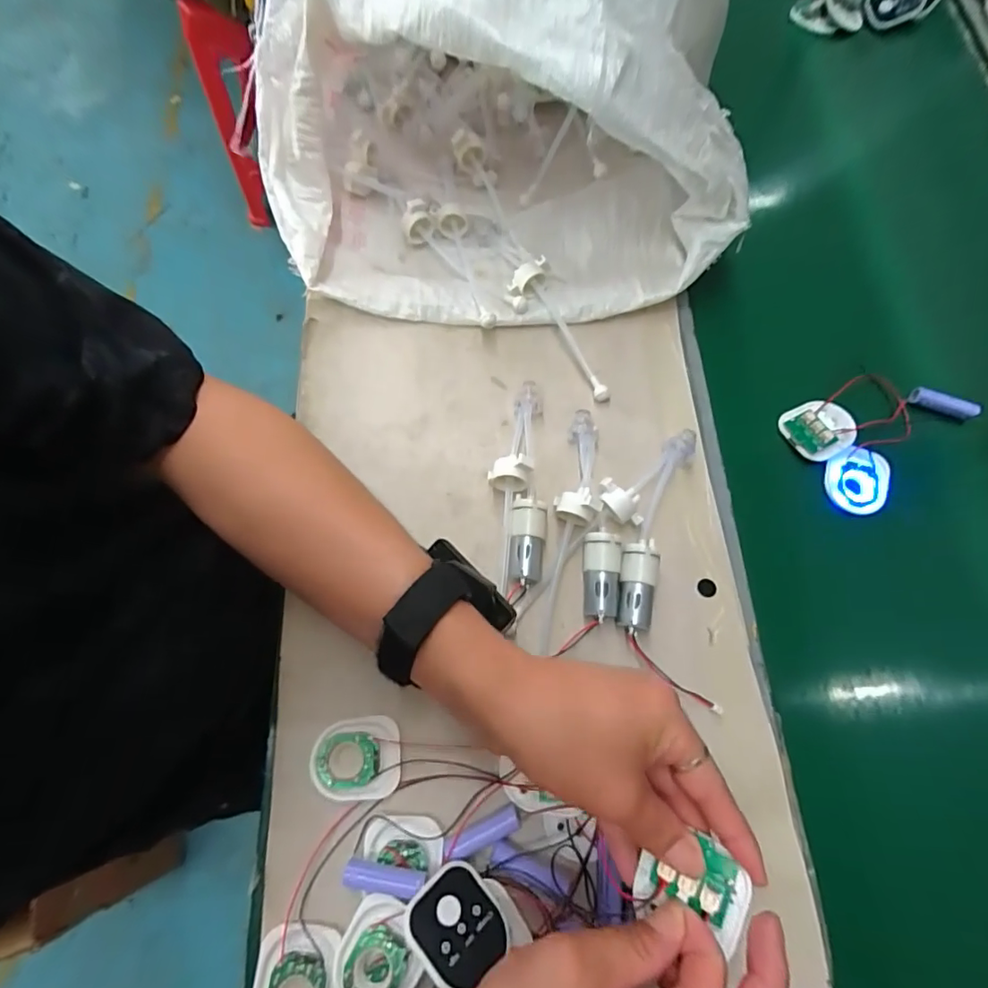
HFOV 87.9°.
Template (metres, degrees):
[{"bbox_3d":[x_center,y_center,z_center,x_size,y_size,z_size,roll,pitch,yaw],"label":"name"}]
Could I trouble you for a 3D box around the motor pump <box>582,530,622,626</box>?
[{"bbox_3d":[0.076,0.059,0.366,0.025,0.026,0.059,3,72,1],"label":"motor pump"}]

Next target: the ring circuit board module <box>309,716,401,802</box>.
[{"bbox_3d":[-0.091,0.174,0.337,0.058,0.010,0.048,-5,72,-2],"label":"ring circuit board module"}]

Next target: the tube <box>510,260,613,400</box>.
[{"bbox_3d":[0.053,-0.136,0.426,0.033,0.027,0.137,-25,73,-8],"label":"tube"}]

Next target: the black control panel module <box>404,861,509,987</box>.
[{"bbox_3d":[-0.020,0.238,0.285,0.048,0.005,0.050,38,40,28],"label":"black control panel module"}]

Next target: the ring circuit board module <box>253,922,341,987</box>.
[{"bbox_3d":[-0.114,0.280,0.293,0.045,0.007,0.055,0,72,0],"label":"ring circuit board module"}]

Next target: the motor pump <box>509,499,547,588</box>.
[{"bbox_3d":[0.025,0.036,0.376,0.025,0.023,0.061,3,72,1],"label":"motor pump"}]

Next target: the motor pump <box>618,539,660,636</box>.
[{"bbox_3d":[0.101,0.066,0.364,0.025,0.020,0.063,8,72,2],"label":"motor pump"}]

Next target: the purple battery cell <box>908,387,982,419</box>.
[{"bbox_3d":[0.382,-0.078,0.432,0.051,0.011,0.015,16,72,5],"label":"purple battery cell"}]

